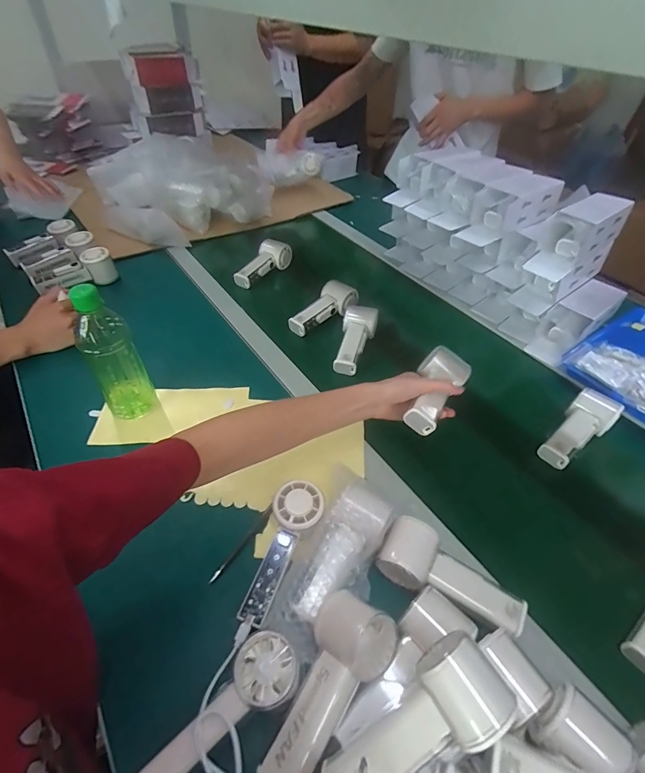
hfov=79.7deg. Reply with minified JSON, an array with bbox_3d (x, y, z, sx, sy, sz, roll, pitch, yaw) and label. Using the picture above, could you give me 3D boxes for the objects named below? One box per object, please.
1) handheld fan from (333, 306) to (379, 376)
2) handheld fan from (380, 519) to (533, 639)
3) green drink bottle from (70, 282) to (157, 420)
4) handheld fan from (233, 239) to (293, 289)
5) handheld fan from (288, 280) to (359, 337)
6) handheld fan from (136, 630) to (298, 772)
[{"bbox_3d":[0.063,-0.091,0.703,0.061,0.042,0.163,11,46,4],"label":"handheld fan"},{"bbox_3d":[0.137,0.203,0.411,0.150,0.043,0.057,25,49,18],"label":"handheld fan"},{"bbox_3d":[-0.283,-0.046,0.519,0.063,0.199,0.066,-23,52,-25],"label":"green drink bottle"},{"bbox_3d":[-0.134,-0.274,0.867,0.068,0.053,0.147,22,48,15],"label":"handheld fan"},{"bbox_3d":[0.004,-0.149,0.754,0.065,0.050,0.141,29,50,21],"label":"handheld fan"},{"bbox_3d":[-0.088,0.271,0.317,0.146,0.032,0.052,-28,55,-29],"label":"handheld fan"}]

